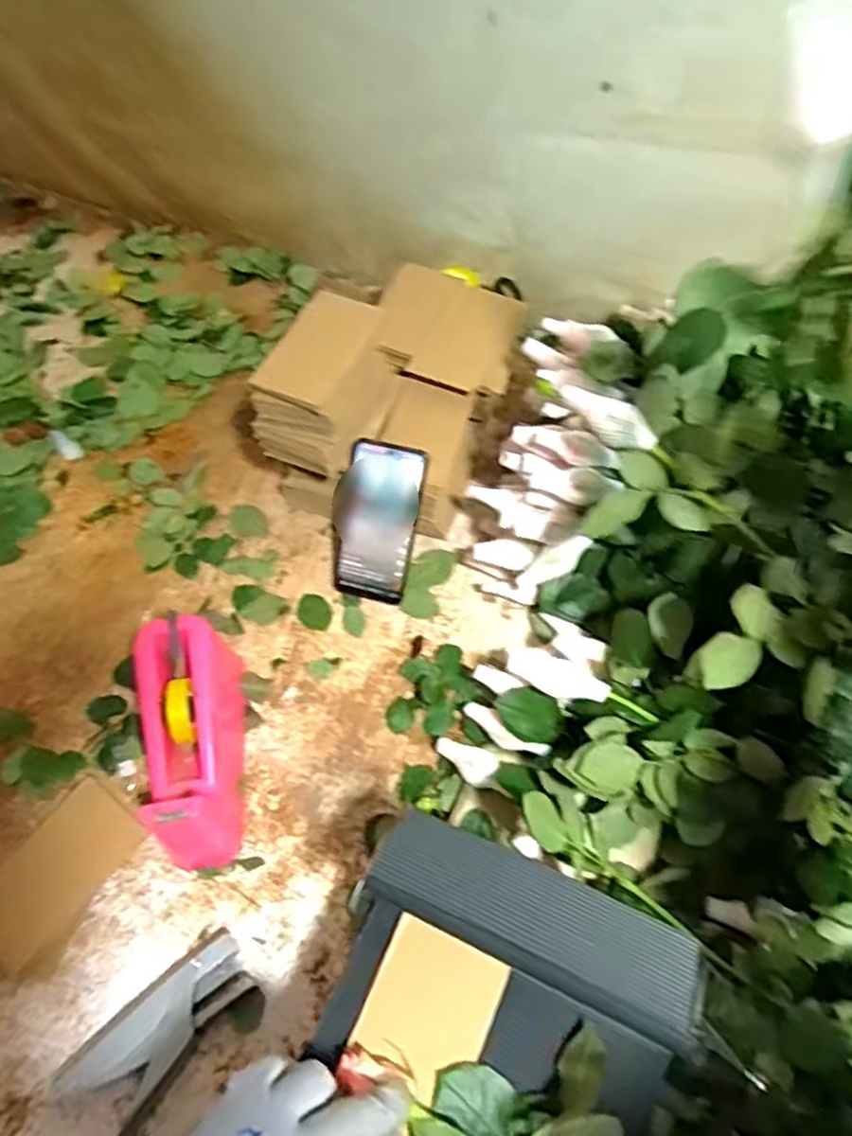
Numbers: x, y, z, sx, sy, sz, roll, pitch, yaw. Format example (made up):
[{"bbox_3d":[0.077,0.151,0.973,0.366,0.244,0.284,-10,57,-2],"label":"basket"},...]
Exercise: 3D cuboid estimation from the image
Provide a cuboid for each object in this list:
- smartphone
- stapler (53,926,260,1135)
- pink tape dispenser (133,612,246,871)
[{"bbox_3d":[-0.052,-0.046,0.744,0.081,0.163,0.014,12,17,-1],"label":"smartphone"},{"bbox_3d":[-0.202,0.356,0.557,0.071,0.027,0.145,38,66,21],"label":"stapler"},{"bbox_3d":[-0.207,0.152,0.639,0.075,0.105,0.198,-10,59,-5],"label":"pink tape dispenser"}]

